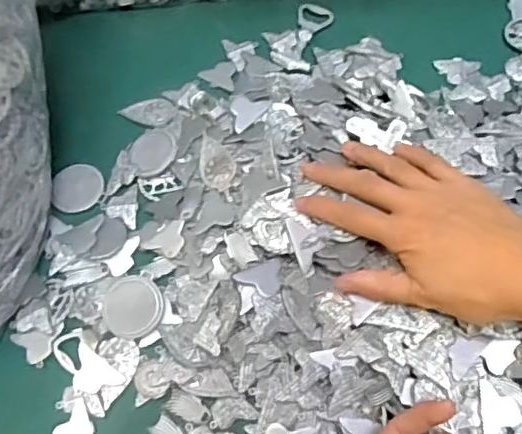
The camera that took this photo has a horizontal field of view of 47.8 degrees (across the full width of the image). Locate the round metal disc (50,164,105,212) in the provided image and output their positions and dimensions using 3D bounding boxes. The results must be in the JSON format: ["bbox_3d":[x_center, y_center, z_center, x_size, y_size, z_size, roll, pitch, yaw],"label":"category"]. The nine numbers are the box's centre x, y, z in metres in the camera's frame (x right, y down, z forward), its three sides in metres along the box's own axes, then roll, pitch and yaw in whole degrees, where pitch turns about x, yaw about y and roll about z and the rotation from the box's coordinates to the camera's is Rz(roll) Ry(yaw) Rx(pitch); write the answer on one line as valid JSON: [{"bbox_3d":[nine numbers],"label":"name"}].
[{"bbox_3d":[-0.136,-0.022,0.437,0.037,0.006,0.037,-1,67,2],"label":"round metal disc"}]

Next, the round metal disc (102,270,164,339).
[{"bbox_3d":[-0.084,0.059,0.388,0.039,0.006,0.039,0,83,3],"label":"round metal disc"}]

